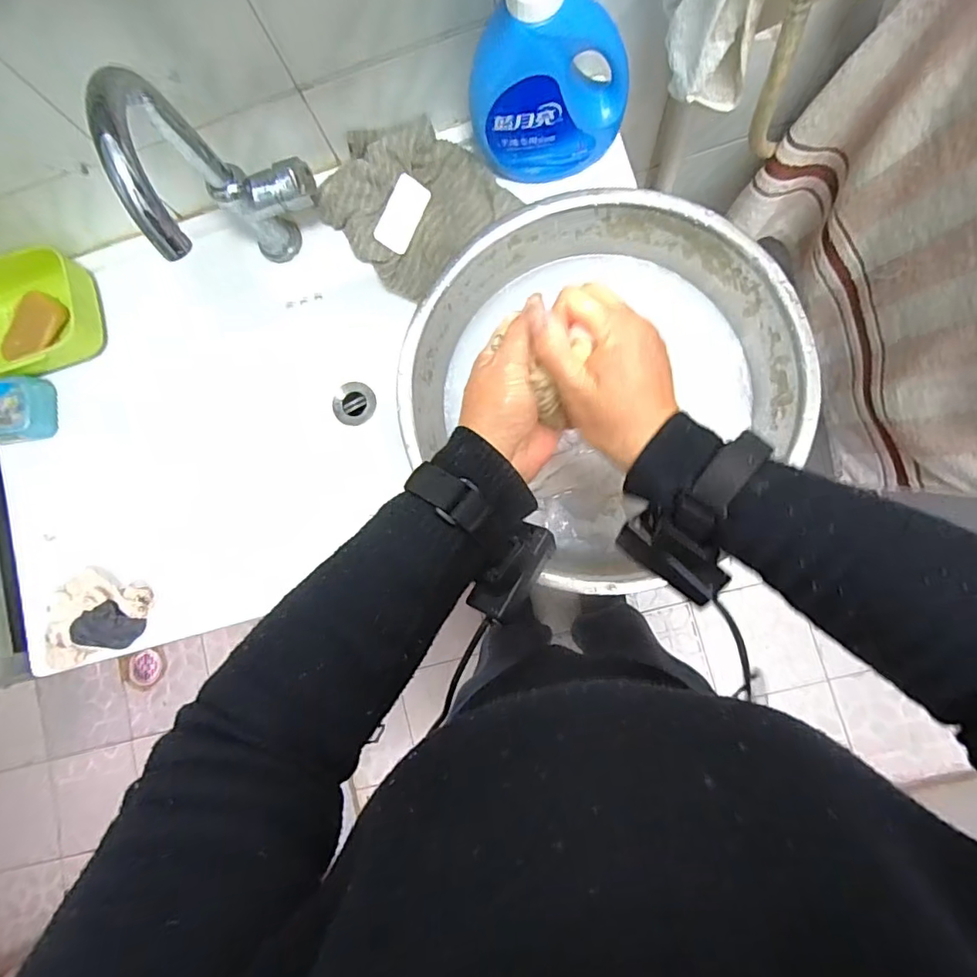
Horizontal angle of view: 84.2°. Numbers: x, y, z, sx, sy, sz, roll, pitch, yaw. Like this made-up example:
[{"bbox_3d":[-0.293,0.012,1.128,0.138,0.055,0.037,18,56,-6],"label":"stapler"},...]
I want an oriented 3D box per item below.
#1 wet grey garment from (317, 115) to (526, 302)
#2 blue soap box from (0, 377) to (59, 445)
[{"bbox_3d":[-0.081,-0.315,0.608,0.176,0.088,0.172,-35,81,2],"label":"wet grey garment"},{"bbox_3d":[-0.567,-0.087,0.623,0.113,0.039,0.072,-4,84,6],"label":"blue soap box"}]

